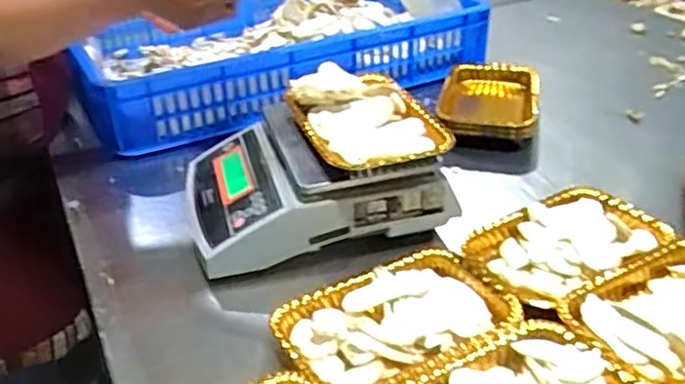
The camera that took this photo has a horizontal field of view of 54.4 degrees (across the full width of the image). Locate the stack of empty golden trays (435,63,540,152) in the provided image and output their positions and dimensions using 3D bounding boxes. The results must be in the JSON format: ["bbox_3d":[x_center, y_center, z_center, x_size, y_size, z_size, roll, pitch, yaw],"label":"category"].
[{"bbox_3d":[0.195,-0.119,0.901,0.132,0.038,0.202,4,33,12],"label":"stack of empty golden trays"}]

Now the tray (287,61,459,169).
[{"bbox_3d":[0.024,-0.074,0.651,0.126,0.041,0.171,-15,34,-17],"label":"tray"}]

